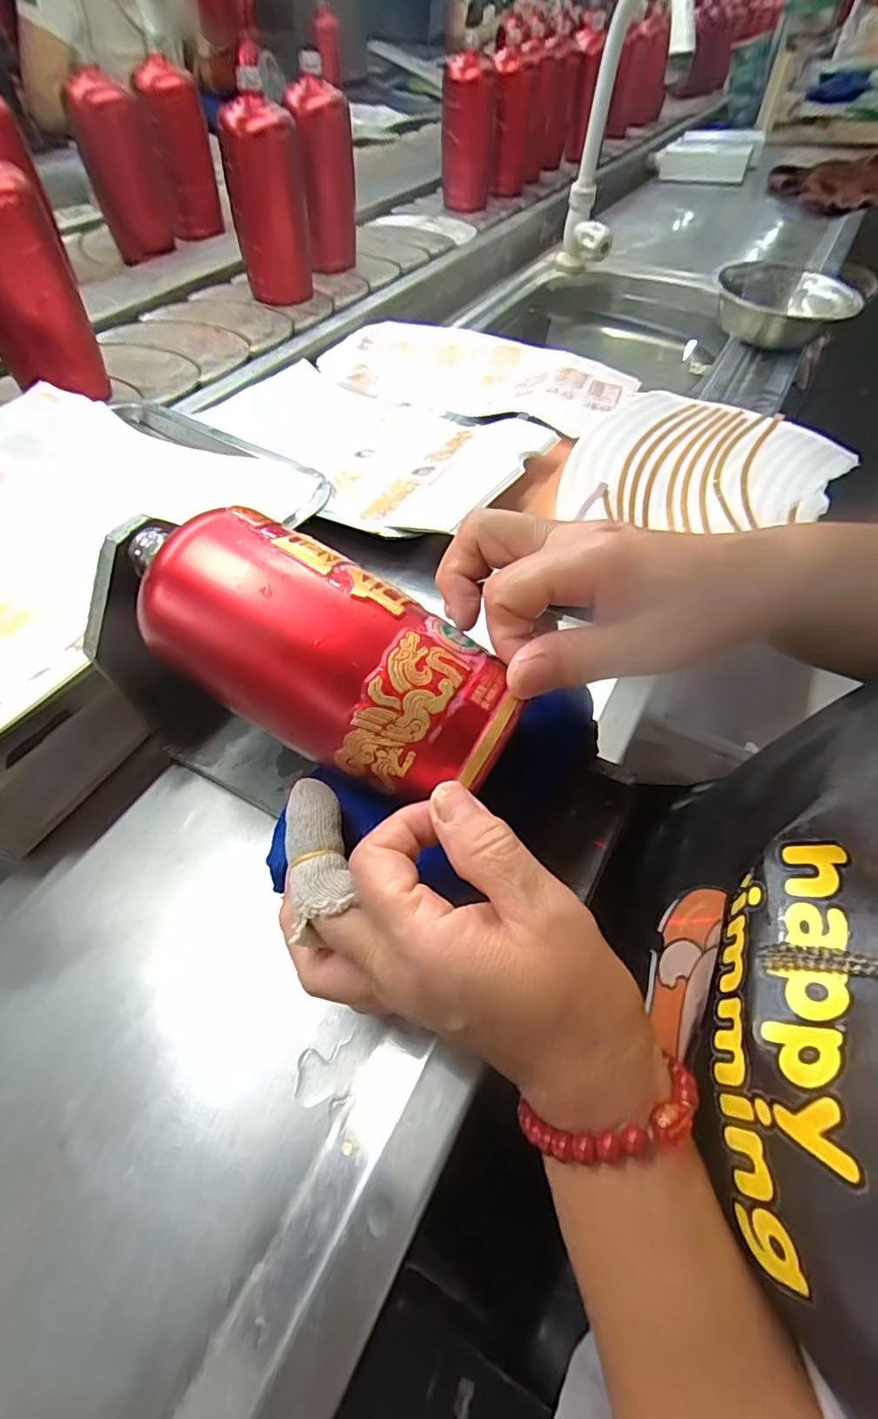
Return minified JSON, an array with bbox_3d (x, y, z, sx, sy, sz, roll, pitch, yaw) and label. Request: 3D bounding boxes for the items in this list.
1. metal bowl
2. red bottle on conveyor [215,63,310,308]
[{"bbox_3d":[0.401,-0.474,0.653,0.166,0.047,0.131,-32,63,-23],"label":"metal bowl"},{"bbox_3d":[-0.203,-0.605,0.650,0.081,0.179,0.065,1,55,-3],"label":"red bottle on conveyor"}]

